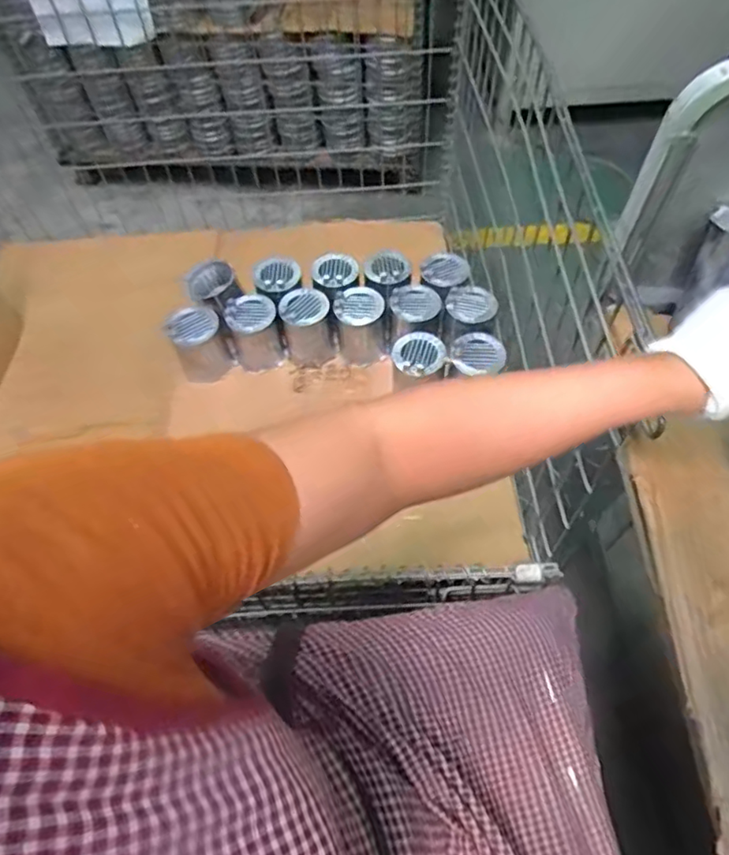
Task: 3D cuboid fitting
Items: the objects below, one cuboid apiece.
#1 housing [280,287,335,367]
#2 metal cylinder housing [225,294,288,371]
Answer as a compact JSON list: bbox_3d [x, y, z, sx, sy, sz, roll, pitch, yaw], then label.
[{"bbox_3d":[-0.103,-0.189,1.077,0.091,0.116,0.094,-4,59,0],"label":"housing"},{"bbox_3d":[-0.198,-0.173,1.065,0.086,0.114,0.087,-13,59,-5],"label":"metal cylinder housing"}]

